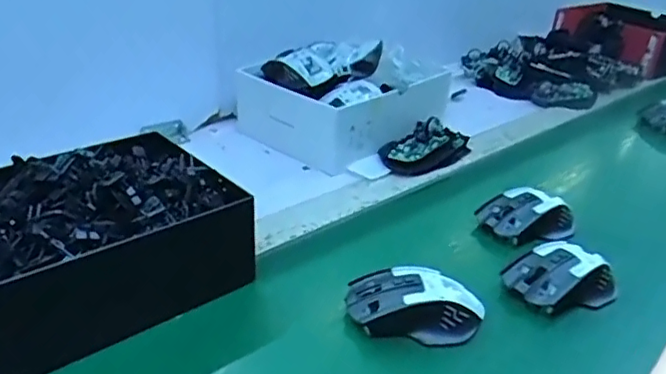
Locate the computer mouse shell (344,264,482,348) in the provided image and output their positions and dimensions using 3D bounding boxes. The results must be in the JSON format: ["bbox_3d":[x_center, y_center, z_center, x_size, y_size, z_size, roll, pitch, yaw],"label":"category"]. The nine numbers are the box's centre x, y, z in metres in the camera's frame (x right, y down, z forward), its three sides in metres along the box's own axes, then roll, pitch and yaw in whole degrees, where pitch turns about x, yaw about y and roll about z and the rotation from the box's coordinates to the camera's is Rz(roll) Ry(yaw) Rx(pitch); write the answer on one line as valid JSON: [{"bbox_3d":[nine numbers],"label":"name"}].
[{"bbox_3d":[0.069,0.096,0.508,0.114,0.038,0.064,7,27,4],"label":"computer mouse shell"}]

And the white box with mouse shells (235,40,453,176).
[{"bbox_3d":[0.020,-0.134,0.854,0.202,0.109,0.250,27,39,36],"label":"white box with mouse shells"}]

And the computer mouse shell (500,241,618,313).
[{"bbox_3d":[0.203,0.077,0.546,0.091,0.031,0.061,-12,33,-21],"label":"computer mouse shell"}]

